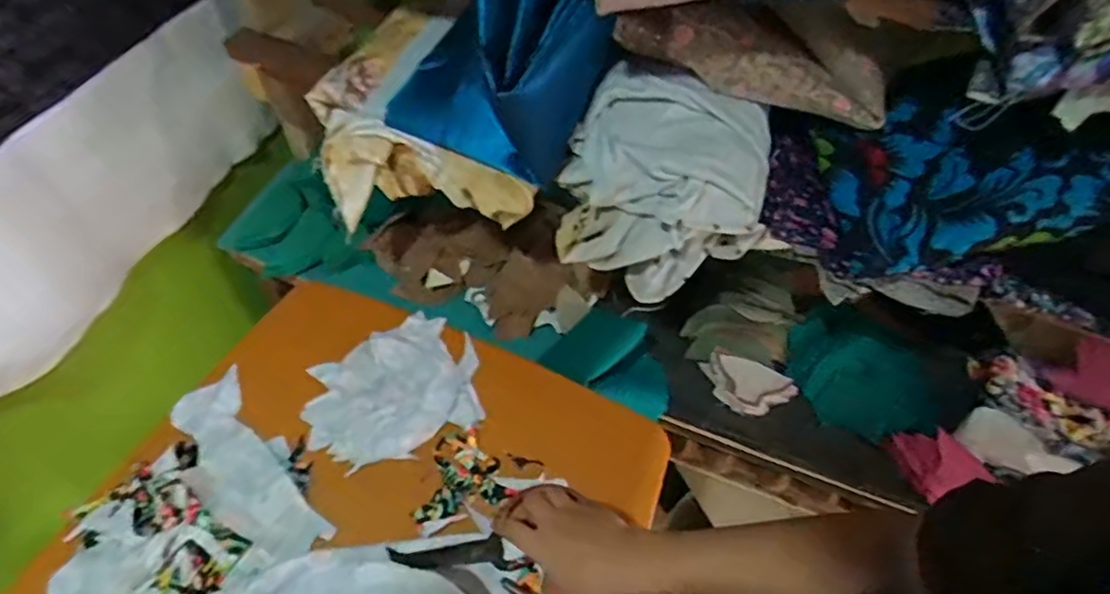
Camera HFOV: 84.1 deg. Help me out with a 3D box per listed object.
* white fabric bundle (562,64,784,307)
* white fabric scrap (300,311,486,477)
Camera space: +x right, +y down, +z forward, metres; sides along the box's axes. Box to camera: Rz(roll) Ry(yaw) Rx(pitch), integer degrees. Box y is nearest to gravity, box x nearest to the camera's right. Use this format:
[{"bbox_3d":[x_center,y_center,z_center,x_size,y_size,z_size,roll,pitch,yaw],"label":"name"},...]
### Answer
[{"bbox_3d":[0.111,-0.107,0.602,0.196,0.166,0.128,19,55,9],"label":"white fabric bundle"},{"bbox_3d":[-0.166,0.096,0.646,0.180,0.009,0.146,-31,62,-24],"label":"white fabric scrap"}]

